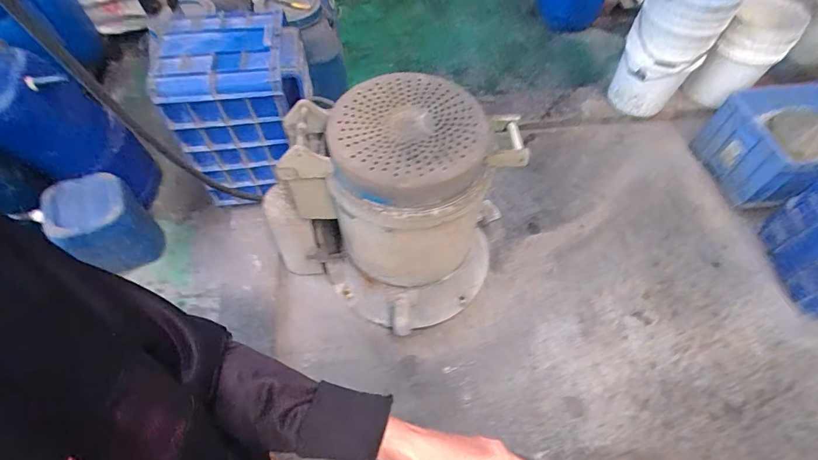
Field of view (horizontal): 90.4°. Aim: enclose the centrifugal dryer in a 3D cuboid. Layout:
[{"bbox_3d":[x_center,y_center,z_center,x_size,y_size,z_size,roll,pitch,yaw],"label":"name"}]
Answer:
[{"bbox_3d":[-0.049,-0.090,1.325,0.623,0.687,0.547,32,63,19],"label":"centrifugal dryer"}]

